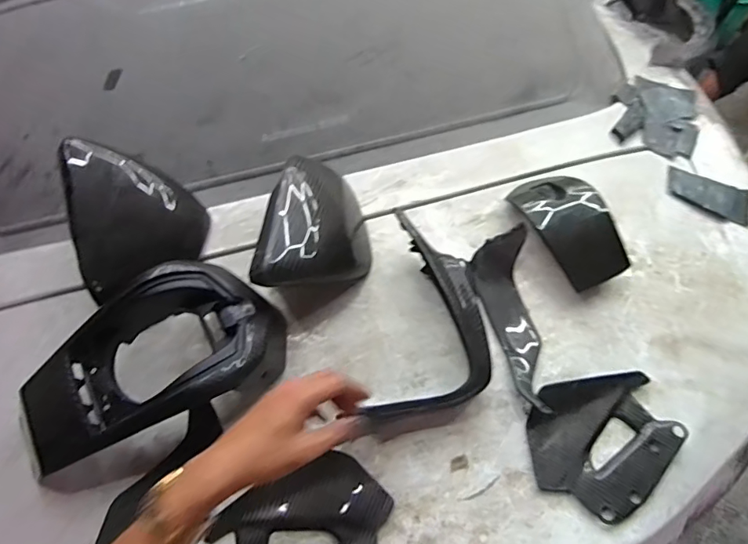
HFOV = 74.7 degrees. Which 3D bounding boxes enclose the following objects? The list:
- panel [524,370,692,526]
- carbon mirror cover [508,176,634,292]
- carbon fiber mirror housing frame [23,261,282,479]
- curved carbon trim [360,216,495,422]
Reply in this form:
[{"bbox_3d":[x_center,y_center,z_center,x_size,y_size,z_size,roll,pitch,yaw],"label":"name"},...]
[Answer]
[{"bbox_3d":[0.270,0.197,0.569,0.180,0.033,0.146,-10,61,-4],"label":"panel"},{"bbox_3d":[0.280,-0.067,0.690,0.115,0.050,0.175,-28,64,-14],"label":"carbon mirror cover"},{"bbox_3d":[-0.250,0.115,0.546,0.303,0.104,0.171,-33,65,-16],"label":"carbon fiber mirror housing frame"},{"bbox_3d":[0.082,0.061,0.600,0.141,0.075,0.250,7,61,5],"label":"curved carbon trim"}]

